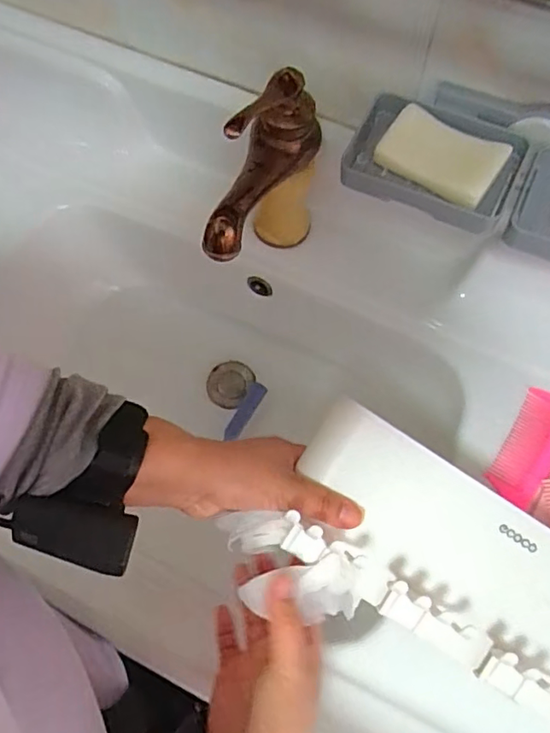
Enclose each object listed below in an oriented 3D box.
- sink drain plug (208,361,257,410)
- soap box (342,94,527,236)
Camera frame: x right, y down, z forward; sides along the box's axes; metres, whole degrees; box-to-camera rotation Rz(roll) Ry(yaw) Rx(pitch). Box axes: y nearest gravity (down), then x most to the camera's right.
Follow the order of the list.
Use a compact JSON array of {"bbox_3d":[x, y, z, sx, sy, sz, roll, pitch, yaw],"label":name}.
[{"bbox_3d":[-0.055,0.020,0.666,0.055,0.017,0.058,-1,69,2],"label":"sink drain plug"},{"bbox_3d":[0.120,-0.159,0.419,0.125,0.033,0.086,24,71,10],"label":"soap box"}]

